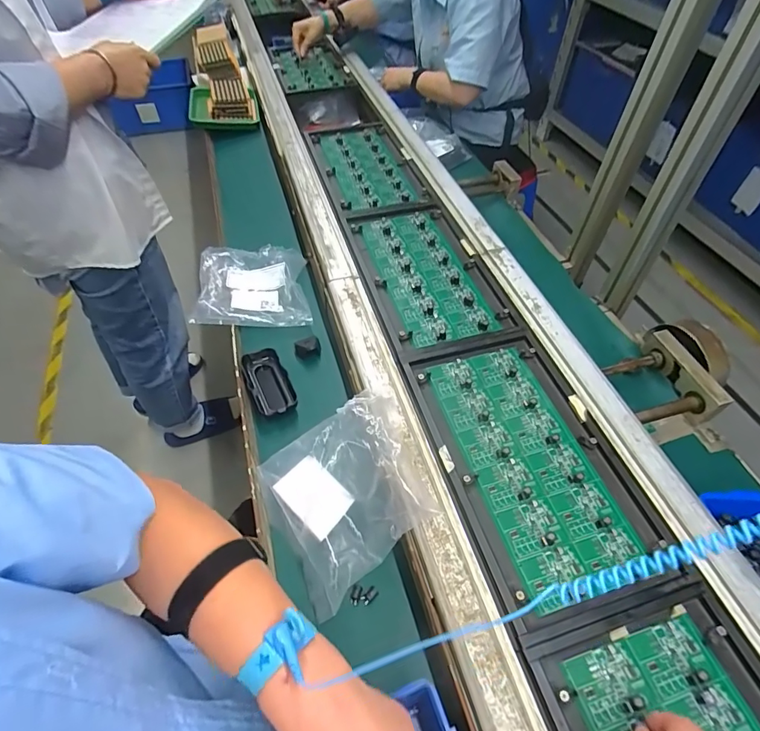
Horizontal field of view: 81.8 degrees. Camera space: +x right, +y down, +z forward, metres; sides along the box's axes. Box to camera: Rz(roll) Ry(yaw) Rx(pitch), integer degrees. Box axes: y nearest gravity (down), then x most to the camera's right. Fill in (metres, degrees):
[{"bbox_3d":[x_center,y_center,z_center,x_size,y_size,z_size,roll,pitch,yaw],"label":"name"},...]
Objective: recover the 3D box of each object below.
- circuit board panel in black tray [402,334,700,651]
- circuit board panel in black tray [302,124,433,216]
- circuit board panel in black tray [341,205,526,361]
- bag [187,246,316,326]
[{"bbox_3d":[0.167,0.103,0.494,0.187,0.021,0.322,-12,56,-14],"label":"circuit board panel in black tray"},{"bbox_3d":[-0.029,-0.407,0.899,0.178,0.027,0.342,-15,57,-16],"label":"circuit board panel in black tray"},{"bbox_3d":[0.070,-0.148,0.693,0.181,0.016,0.333,-13,56,-15],"label":"circuit board panel in black tray"},{"bbox_3d":[-0.209,-0.137,0.723,0.182,0.037,0.178,-2,54,-7],"label":"bag"}]

